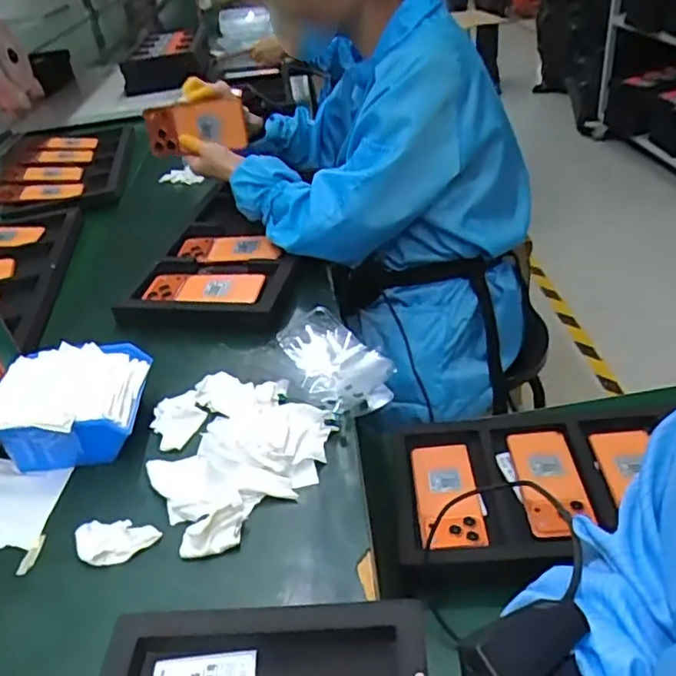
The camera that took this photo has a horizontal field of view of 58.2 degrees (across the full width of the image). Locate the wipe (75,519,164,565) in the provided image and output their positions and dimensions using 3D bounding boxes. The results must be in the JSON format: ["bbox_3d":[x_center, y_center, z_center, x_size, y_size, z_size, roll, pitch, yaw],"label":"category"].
[{"bbox_3d":[-0.197,0.178,0.529,0.074,0.008,0.042,0,37,12],"label":"wipe"}]

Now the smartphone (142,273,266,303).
[{"bbox_3d":[-0.190,-0.070,0.842,0.170,0.009,0.093,2,35,11],"label":"smartphone"}]

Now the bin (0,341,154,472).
[{"bbox_3d":[-0.272,0.071,0.634,0.139,0.076,0.127,-5,36,5],"label":"bin"}]

